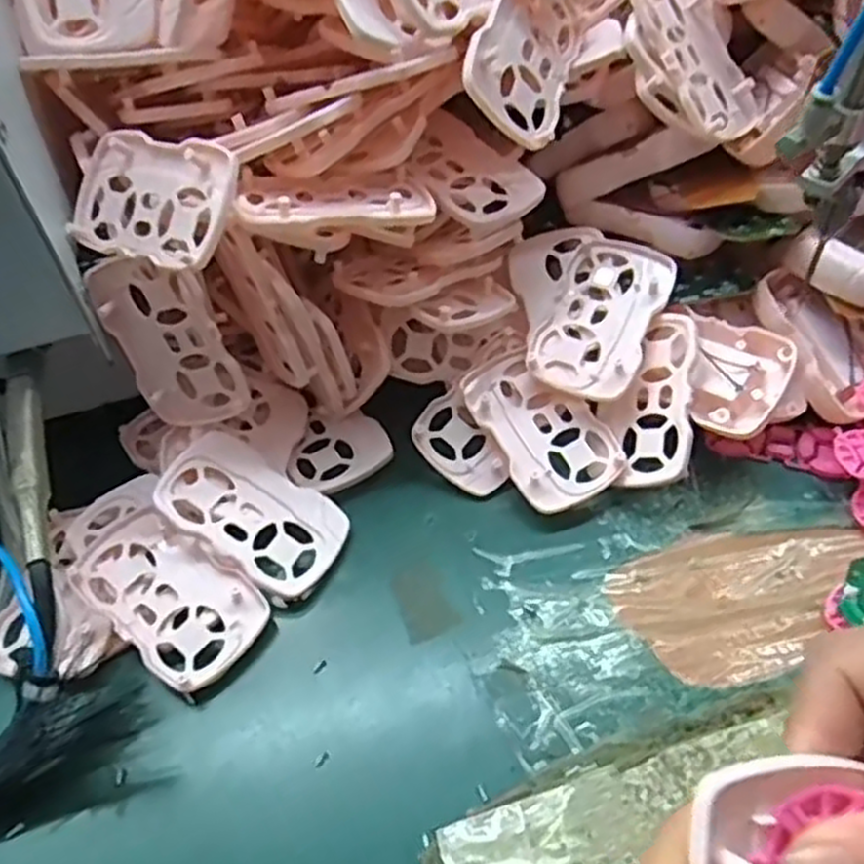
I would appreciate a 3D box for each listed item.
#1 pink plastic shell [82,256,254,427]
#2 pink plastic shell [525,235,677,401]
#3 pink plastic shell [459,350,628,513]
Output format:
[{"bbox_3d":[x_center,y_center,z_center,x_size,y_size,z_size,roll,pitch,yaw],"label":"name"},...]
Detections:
[{"bbox_3d":[-0.122,-0.042,0.363,0.053,0.085,0.008,-14,27,14],"label":"pink plastic shell"},{"bbox_3d":[0.088,-0.059,0.403,0.054,0.015,0.089,22,75,19],"label":"pink plastic shell"},{"bbox_3d":[0.055,-0.003,0.396,0.054,0.012,0.087,-27,67,-9],"label":"pink plastic shell"}]

